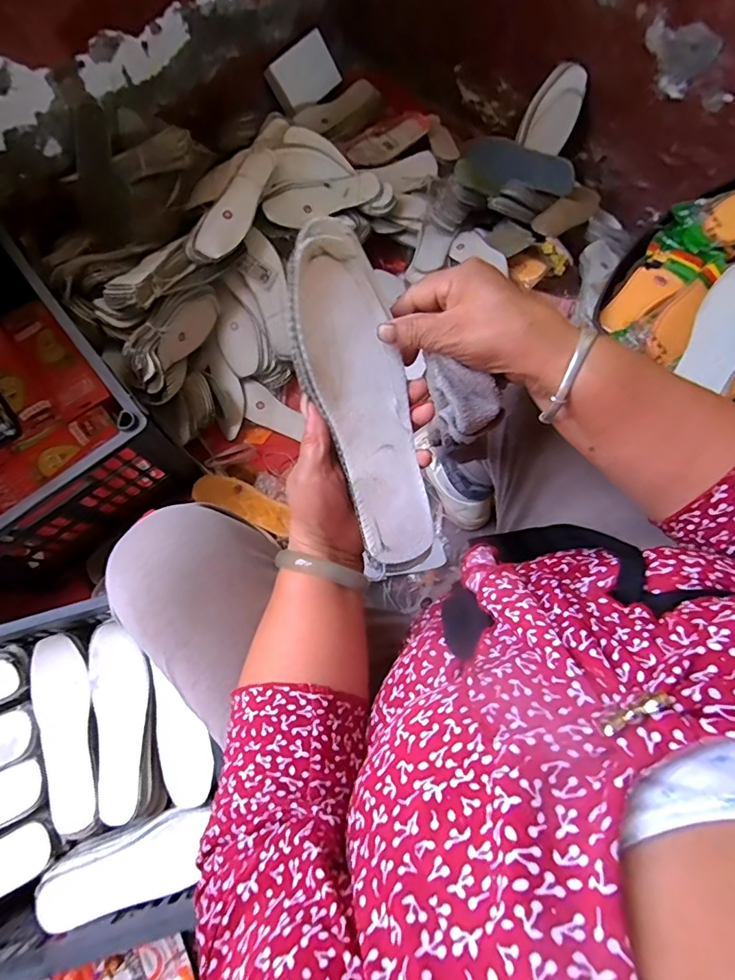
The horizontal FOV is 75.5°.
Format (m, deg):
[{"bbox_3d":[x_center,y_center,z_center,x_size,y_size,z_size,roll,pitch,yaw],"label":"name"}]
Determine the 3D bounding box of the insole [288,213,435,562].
[{"bbox_3d":[-0.002,-0.058,0.339,0.069,0.027,0.238,-18,106,-5],"label":"insole"}]

